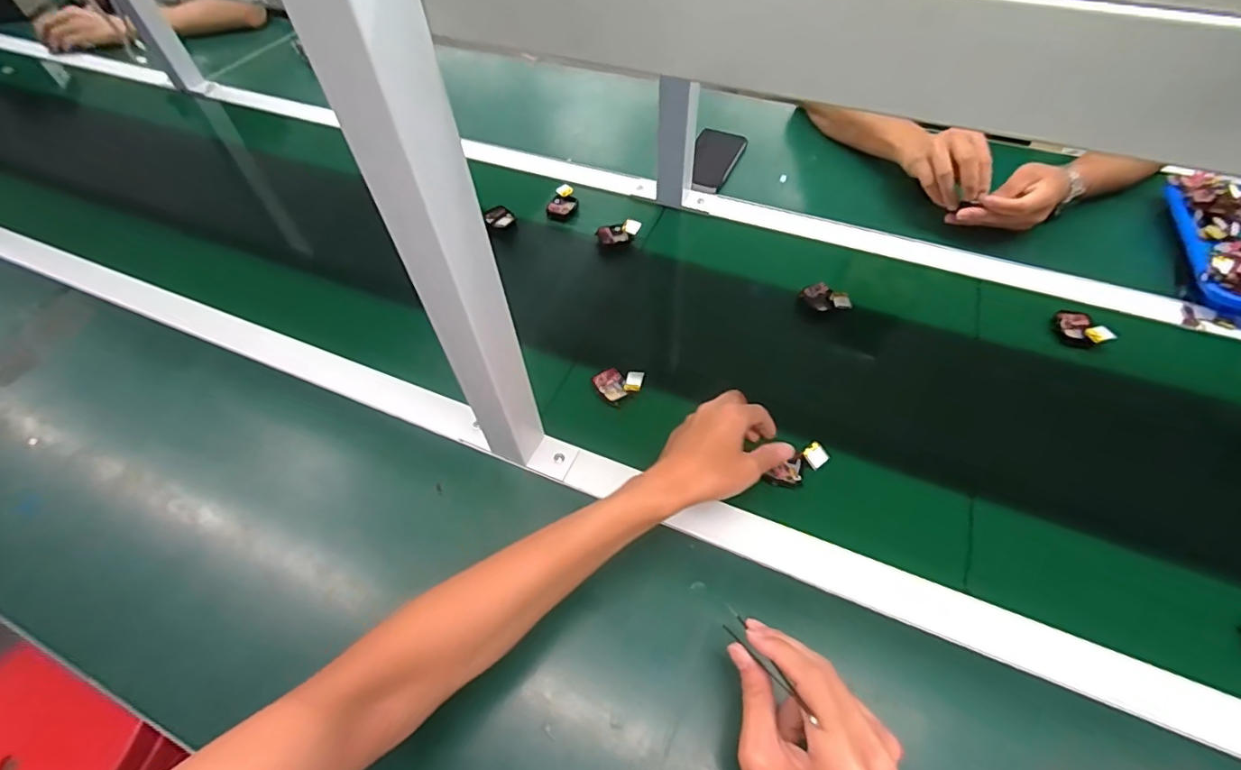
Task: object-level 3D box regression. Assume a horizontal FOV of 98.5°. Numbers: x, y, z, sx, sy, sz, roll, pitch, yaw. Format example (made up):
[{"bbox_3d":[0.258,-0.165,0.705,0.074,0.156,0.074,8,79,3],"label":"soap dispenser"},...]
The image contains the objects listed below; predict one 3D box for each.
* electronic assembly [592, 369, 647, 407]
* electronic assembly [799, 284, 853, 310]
[{"bbox_3d":[-0.003,0.001,0.573,0.051,0.014,0.041,18,57,17],"label":"electronic assembly"},{"bbox_3d":[0.244,-0.103,0.633,0.057,0.016,0.027,18,56,14],"label":"electronic assembly"}]

